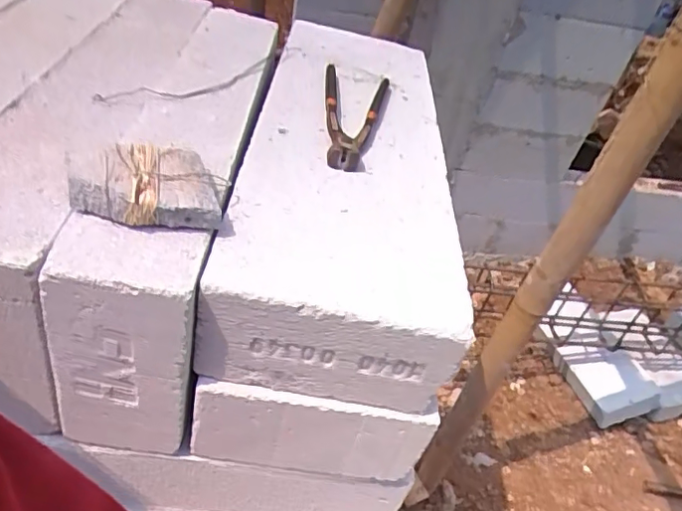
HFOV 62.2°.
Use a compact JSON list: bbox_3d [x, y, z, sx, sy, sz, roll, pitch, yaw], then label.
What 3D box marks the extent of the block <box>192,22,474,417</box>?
[{"bbox_3d":[0.004,-0.102,0.617,0.199,0.102,0.534,10,43,-4],"label":"block"}]

